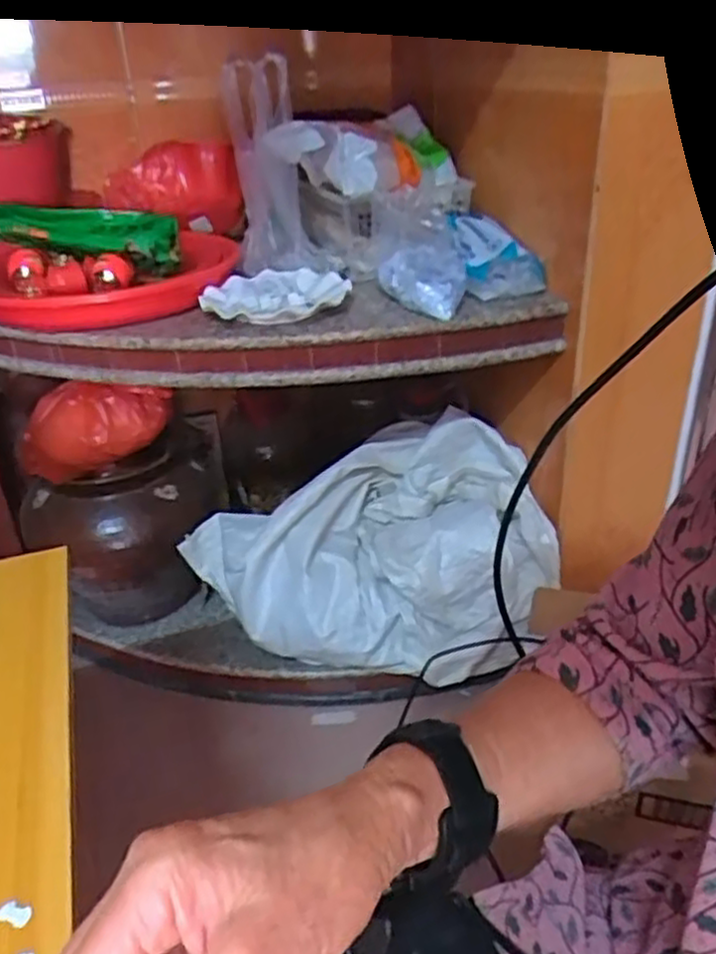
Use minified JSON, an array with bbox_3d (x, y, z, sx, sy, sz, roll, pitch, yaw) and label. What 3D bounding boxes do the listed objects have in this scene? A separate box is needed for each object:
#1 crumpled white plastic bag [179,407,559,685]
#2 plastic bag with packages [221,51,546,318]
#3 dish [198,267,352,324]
[{"bbox_3d":[0.009,0.110,1.067,0.445,0.249,0.323,-14,32,-19],"label":"crumpled white plastic bag"},{"bbox_3d":[0.016,-0.374,0.922,0.313,0.247,0.309,-10,31,-12],"label":"plastic bag with packages"},{"bbox_3d":[-0.103,-0.229,0.923,0.177,0.023,0.156,-8,30,-8],"label":"dish"}]

